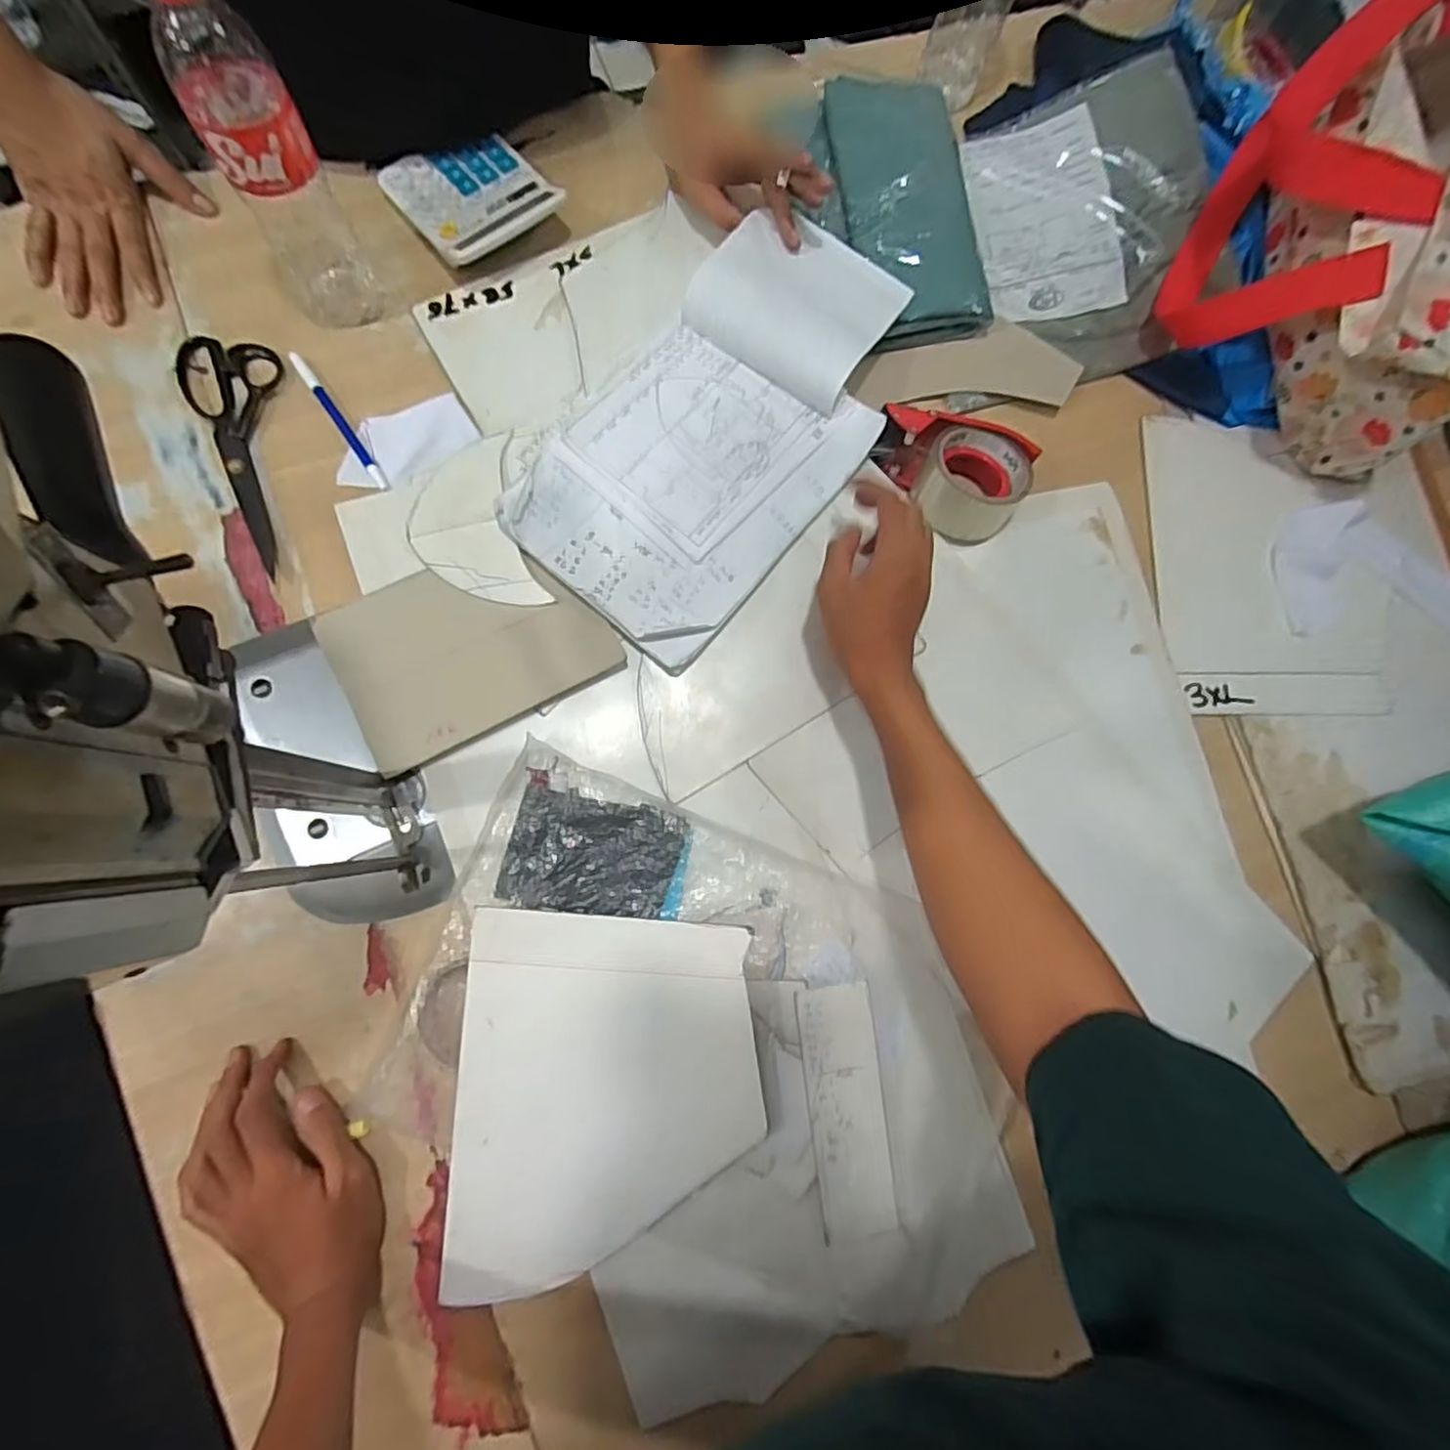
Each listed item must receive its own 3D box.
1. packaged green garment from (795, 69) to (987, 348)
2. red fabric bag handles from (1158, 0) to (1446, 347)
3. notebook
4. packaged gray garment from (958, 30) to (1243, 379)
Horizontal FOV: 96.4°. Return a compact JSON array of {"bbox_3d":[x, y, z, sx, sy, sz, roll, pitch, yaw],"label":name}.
[{"bbox_3d":[0.171,-0.497,0.629,0.140,0.034,0.282,-7,83,-7],"label":"packaged green garment"},{"bbox_3d":[0.543,-0.487,0.542,0.165,0.229,0.268,44,80,1],"label":"red fabric bag handles"},{"bbox_3d":[0.003,-0.258,0.574,0.211,0.034,0.395,37,80,0],"label":"notebook"},{"bbox_3d":[0.369,-0.501,0.650,0.222,0.029,0.279,-17,91,8],"label":"packaged gray garment"}]

